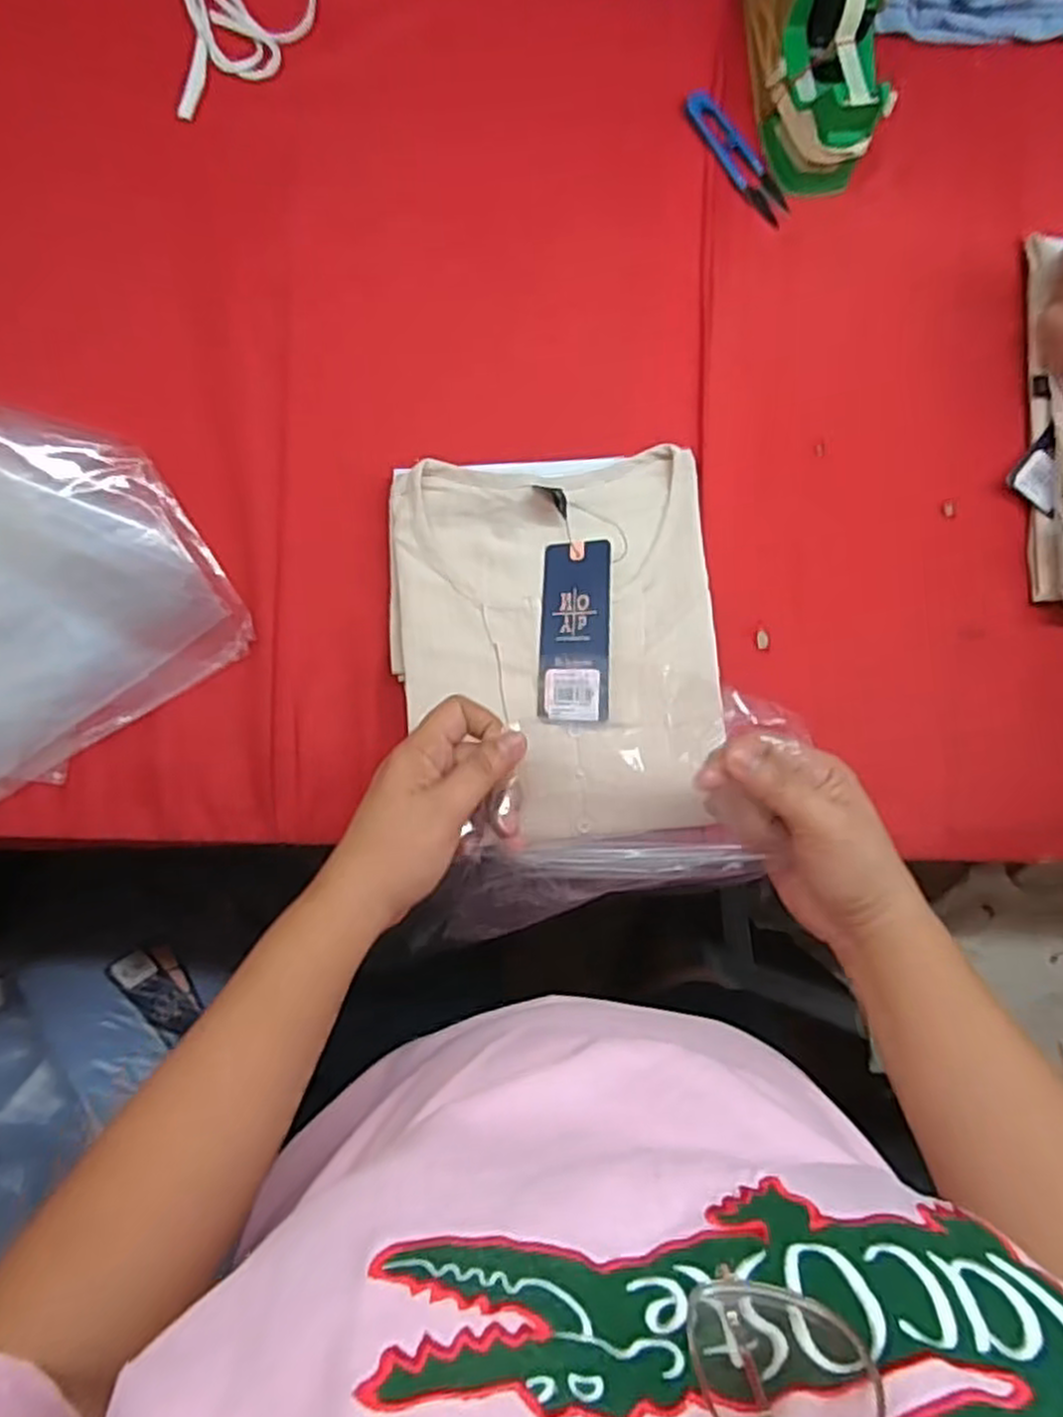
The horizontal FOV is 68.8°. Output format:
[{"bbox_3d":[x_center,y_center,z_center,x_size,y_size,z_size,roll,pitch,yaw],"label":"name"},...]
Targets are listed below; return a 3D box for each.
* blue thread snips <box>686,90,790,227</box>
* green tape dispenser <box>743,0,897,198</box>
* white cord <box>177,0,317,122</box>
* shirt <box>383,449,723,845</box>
[{"bbox_3d":[0.146,-0.391,0.549,0.025,0.011,0.103,-42,91,-7],"label":"blue thread snips"},{"bbox_3d":[0.194,-0.452,0.510,0.069,0.098,0.166,-7,87,-6],"label":"green tape dispenser"},{"bbox_3d":[-0.191,-0.459,0.521,0.083,0.012,0.125,3,86,-5],"label":"white cord"},{"bbox_3d":[0.017,-0.042,0.505,0.208,0.035,0.246,-3,89,-6],"label":"shirt"}]

